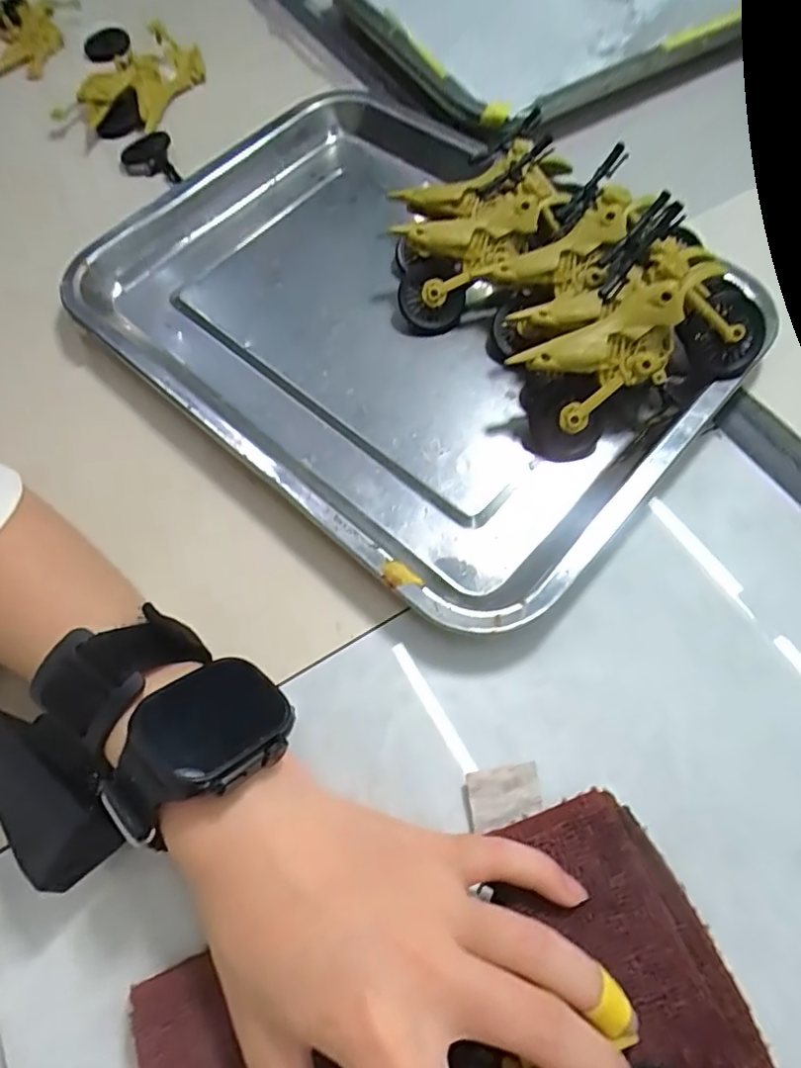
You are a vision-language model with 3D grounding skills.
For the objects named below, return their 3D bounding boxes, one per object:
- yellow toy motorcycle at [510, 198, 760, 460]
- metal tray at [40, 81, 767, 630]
[{"bbox_3d":[0.120,-0.095,0.286,0.126,0.062,0.059,-22,64,-7],"label":"yellow toy motorcycle"},{"bbox_3d":[-0.004,-0.137,0.337,0.350,0.026,0.267,40,73,20],"label":"metal tray"}]

